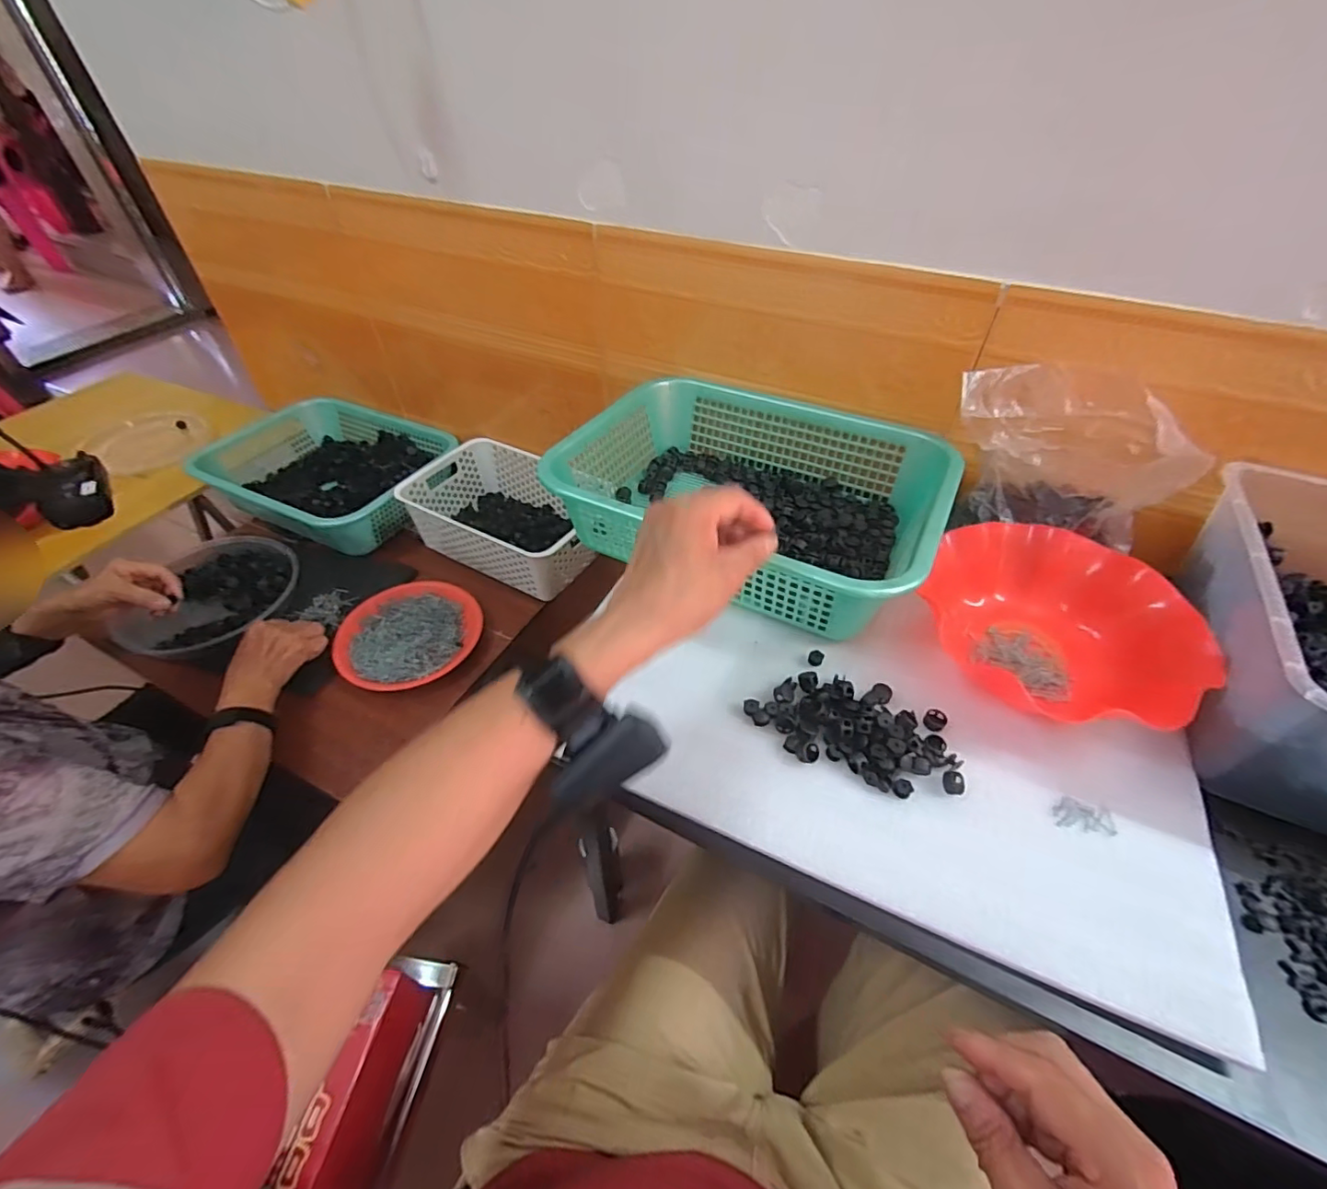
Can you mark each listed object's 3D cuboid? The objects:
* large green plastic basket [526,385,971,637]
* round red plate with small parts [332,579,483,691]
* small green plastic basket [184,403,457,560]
[{"bbox_3d":[0.098,-0.114,0.624,0.387,0.099,0.299,24,51,21],"label":"large green plastic basket"},{"bbox_3d":[-0.362,0.049,0.806,0.188,0.036,0.177,0,47,0],"label":"round red plate with small parts"},{"bbox_3d":[-0.579,-0.215,1.004,0.416,0.100,0.299,18,49,16],"label":"small green plastic basket"}]

